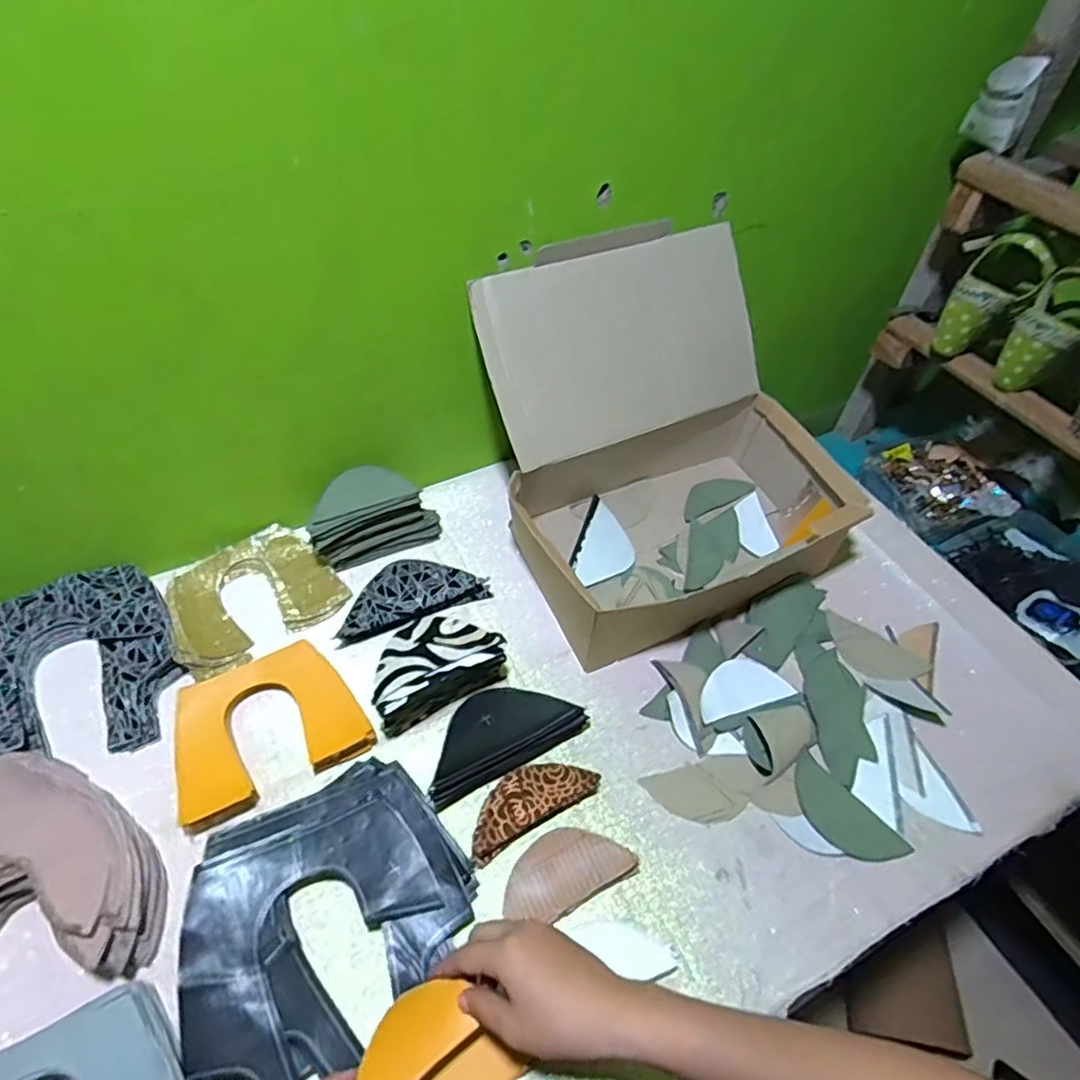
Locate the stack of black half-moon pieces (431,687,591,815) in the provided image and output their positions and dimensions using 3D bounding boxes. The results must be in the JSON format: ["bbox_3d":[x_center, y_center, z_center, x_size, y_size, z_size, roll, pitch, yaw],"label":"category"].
[{"bbox_3d":[-0.038,0.169,0.575,0.145,0.028,0.076,-23,56,-21],"label":"stack of black half-moon pieces"}]

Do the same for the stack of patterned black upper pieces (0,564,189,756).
[{"bbox_3d":[-0.437,0.116,0.587,0.184,0.033,0.188,-22,55,-21],"label":"stack of patterned black upper pieces"}]

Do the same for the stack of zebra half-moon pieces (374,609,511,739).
[{"bbox_3d":[-0.095,0.113,0.588,0.126,0.065,0.064,-25,56,-21],"label":"stack of zebra half-moon pieces"}]

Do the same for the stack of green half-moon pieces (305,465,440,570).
[{"bbox_3d":[-0.183,-0.030,0.695,0.133,0.070,0.064,-21,55,-18],"label":"stack of green half-moon pieces"}]

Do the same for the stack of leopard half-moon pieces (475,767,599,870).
[{"bbox_3d":[-0.010,0.219,0.546,0.115,0.011,0.049,-23,56,-22],"label":"stack of leopard half-moon pieces"}]

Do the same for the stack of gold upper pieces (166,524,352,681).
[{"bbox_3d":[-0.299,0.052,0.662,0.160,0.029,0.131,-29,61,-25],"label":"stack of gold upper pieces"}]

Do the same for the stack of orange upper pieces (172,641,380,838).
[{"bbox_3d":[-0.243,0.163,0.573,0.153,0.021,0.122,-21,55,-20],"label":"stack of orange upper pieces"}]

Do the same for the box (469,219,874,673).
[{"bbox_3d":[0.130,-0.103,0.669,0.337,0.251,0.331,-22,55,-19],"label":"box"}]

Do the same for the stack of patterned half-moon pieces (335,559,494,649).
[{"bbox_3d":[-0.138,0.054,0.674,0.158,0.021,0.074,-21,55,-21],"label":"stack of patterned half-moon pieces"}]

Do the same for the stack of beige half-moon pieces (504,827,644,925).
[{"bbox_3d":[0.020,0.264,0.517,0.105,0.015,0.057,-21,55,-20],"label":"stack of beige half-moon pieces"}]

